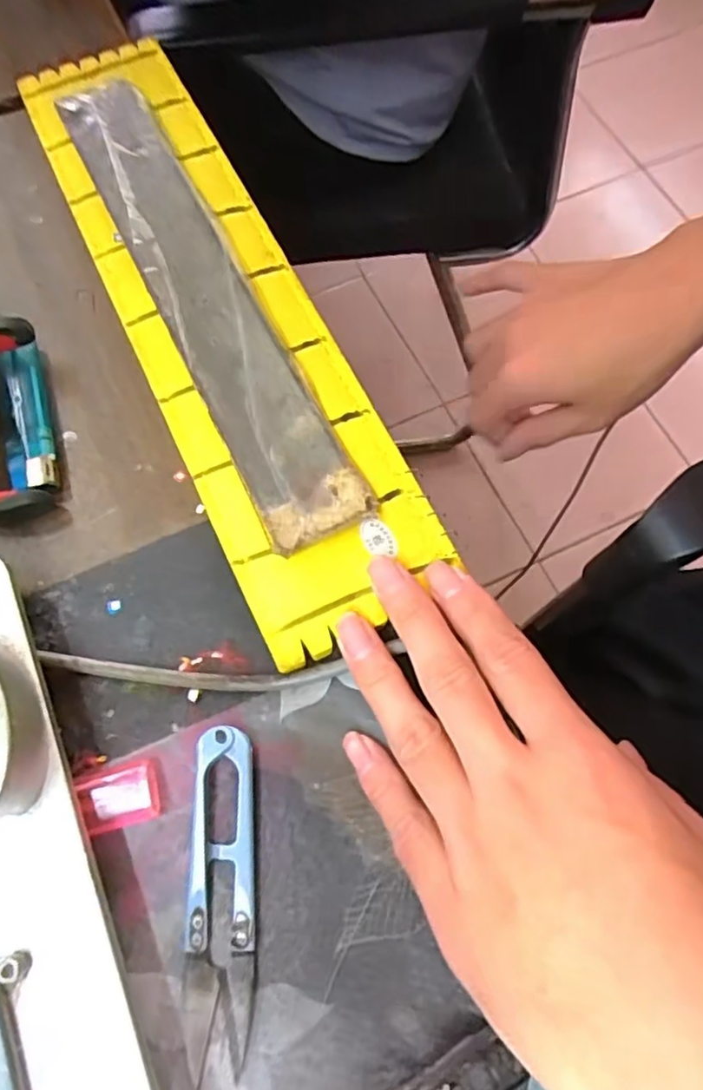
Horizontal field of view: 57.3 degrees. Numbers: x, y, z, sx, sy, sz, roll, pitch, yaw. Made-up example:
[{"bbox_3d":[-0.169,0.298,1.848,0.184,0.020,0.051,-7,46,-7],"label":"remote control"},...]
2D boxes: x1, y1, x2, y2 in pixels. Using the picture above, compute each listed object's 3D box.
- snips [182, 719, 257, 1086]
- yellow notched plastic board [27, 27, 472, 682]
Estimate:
[{"bbox_3d":[-0.043,0.114,0.214,0.022,0.009,0.101,-1,70,-1],"label":"snips"},{"bbox_3d":[-0.063,-0.110,0.287,0.078,0.010,0.323,-24,73,-8],"label":"yellow notched plastic board"}]

